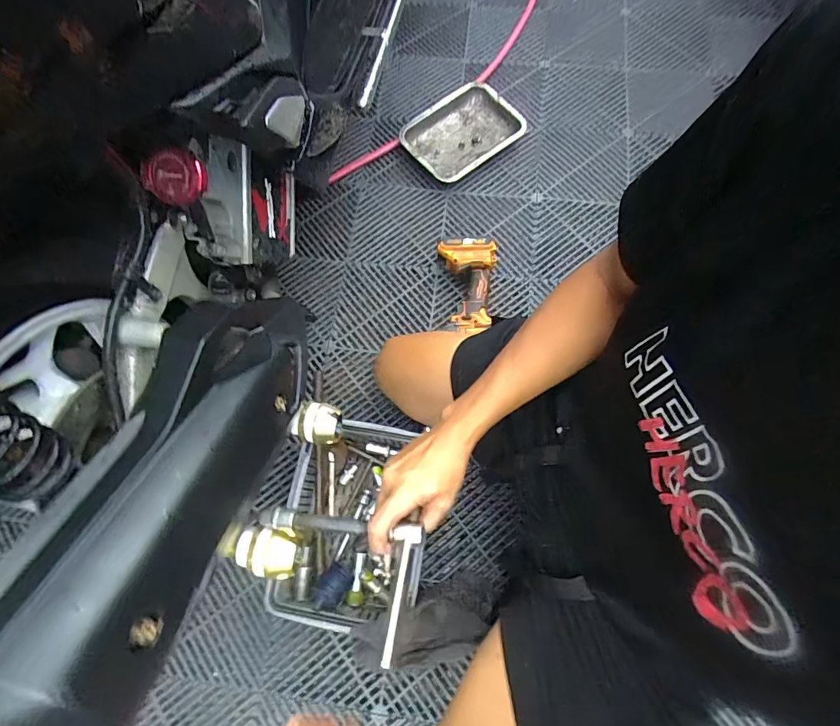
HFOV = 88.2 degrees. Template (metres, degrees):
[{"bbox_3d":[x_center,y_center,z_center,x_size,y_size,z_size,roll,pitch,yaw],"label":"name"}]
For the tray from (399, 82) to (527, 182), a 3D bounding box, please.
[{"bbox_3d":[0.105,-0.543,1.005,0.271,0.039,0.205,-38,75,-10],"label":"tray"}]

